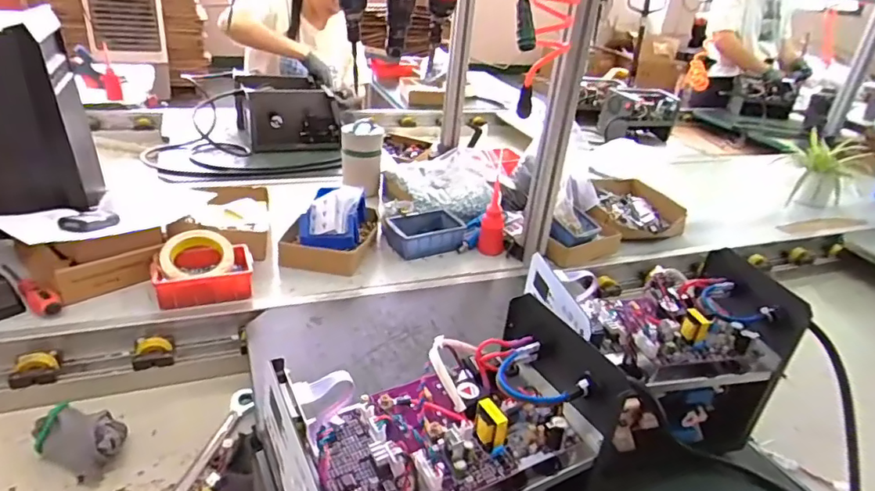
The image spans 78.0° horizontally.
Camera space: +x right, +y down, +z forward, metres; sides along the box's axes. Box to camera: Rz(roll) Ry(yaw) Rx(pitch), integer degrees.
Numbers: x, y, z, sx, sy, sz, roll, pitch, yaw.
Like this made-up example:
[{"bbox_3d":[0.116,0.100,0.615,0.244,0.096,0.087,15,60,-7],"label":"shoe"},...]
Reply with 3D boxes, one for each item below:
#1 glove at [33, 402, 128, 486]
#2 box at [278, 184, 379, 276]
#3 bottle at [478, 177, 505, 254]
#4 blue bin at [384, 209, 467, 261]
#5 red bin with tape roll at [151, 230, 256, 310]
[{"bbox_3d":[-0.447,0.244,0.683,0.113,0.056,0.071,17,30,20],"label":"glove"},{"bbox_3d":[-0.199,-0.042,1.028,0.156,0.101,0.197,6,28,0],"label":"box"},{"bbox_3d":[0.114,-0.058,1.065,0.050,0.161,0.059,8,28,4],"label":"bottle"},{"bbox_3d":[-0.023,-0.023,1.092,0.156,0.053,0.110,-13,34,-31],"label":"blue bin"},{"bbox_3d":[-0.377,0.033,0.872,0.146,0.071,0.109,-7,31,-23],"label":"red bin with tape roll"}]

